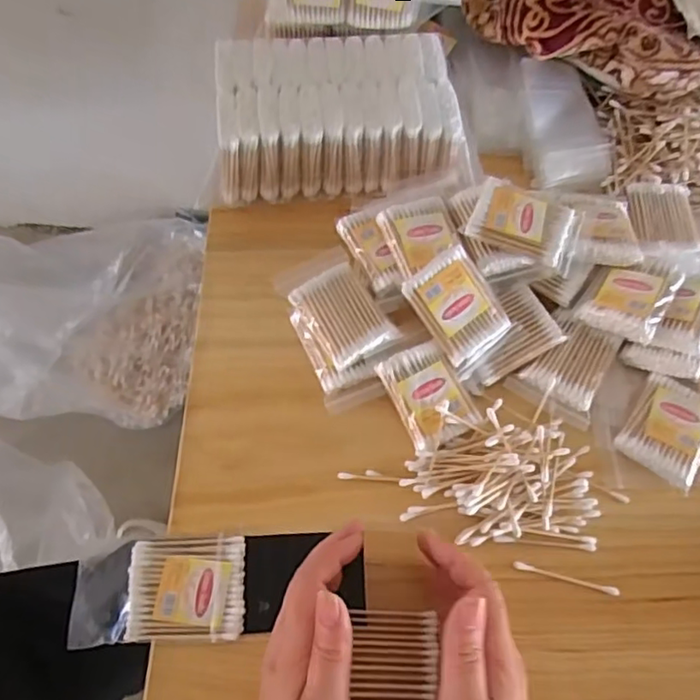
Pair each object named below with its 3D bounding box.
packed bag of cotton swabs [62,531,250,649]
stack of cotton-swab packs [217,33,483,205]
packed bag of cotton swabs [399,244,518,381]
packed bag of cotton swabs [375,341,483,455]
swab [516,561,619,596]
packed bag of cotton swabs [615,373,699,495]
[{"bbox_3d":[-0.124,0.157,0.393,0.108,0.016,0.063,-2,66,-3],"label":"packed bag of cotton swabs"},{"bbox_3d":[-0.004,-0.205,0.530,0.219,0.073,0.124,-3,66,-3],"label":"stack of cotton-swab packs"},{"bbox_3d":[0.083,-0.030,0.449,0.059,0.012,0.085,-40,103,-7],"label":"packed bag of cotton swabs"},{"bbox_3d":[0.060,0.032,0.447,0.056,0.016,0.073,-24,78,-15],"label":"packed bag of cotton swabs"},{"bbox_3d":[0.149,0.157,0.413,0.072,0.004,0.005,14,66,4],"label":"swab"},{"bbox_3d":[0.243,0.059,0.454,0.057,0.019,0.074,35,69,13],"label":"packed bag of cotton swabs"}]

